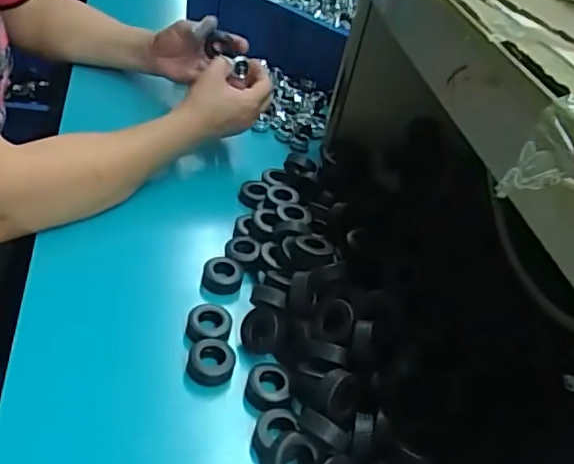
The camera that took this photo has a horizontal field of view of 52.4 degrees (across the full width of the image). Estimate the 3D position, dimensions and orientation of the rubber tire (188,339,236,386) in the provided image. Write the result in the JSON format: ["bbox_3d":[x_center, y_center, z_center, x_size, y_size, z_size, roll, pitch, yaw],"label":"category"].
[{"bbox_3d":[-0.060,0.103,0.462,0.036,0.015,0.036,7,40,-6],"label":"rubber tire"}]

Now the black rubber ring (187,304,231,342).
[{"bbox_3d":[-0.066,0.080,0.491,0.036,0.017,0.037,7,40,-6],"label":"black rubber ring"}]

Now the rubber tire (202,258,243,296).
[{"bbox_3d":[-0.059,0.040,0.542,0.036,0.015,0.036,11,40,-2],"label":"rubber tire"}]

